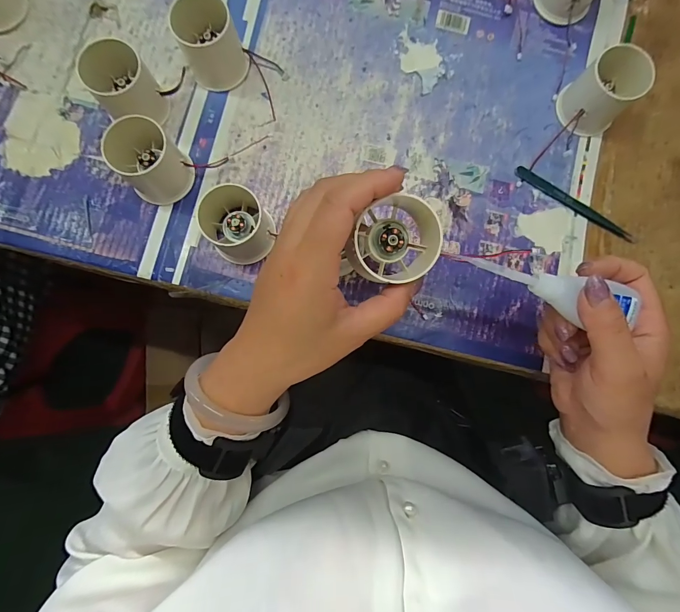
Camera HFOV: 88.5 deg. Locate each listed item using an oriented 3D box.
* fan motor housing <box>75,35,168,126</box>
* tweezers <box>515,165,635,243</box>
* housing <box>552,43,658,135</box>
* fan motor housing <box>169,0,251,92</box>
[{"bbox_3d":[-0.180,-0.186,0.299,0.055,0.055,0.043,-36,87,-4],"label":"fan motor housing"},{"bbox_3d":[0.224,-0.098,0.333,0.126,0.005,0.013,33,85,1],"label":"tweezers"},{"bbox_3d":[0.235,-0.190,0.314,0.048,0.053,0.052,0,85,-2],"label":"housing"},{"bbox_3d":[-0.113,-0.231,0.310,0.054,0.055,0.044,-33,87,-4],"label":"fan motor housing"}]

